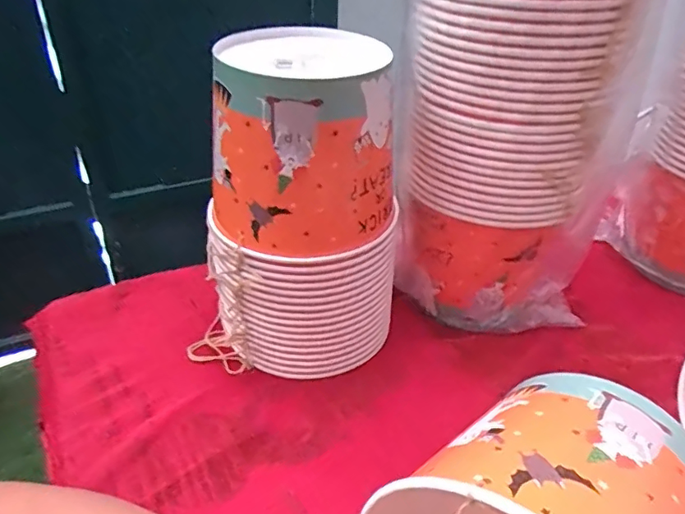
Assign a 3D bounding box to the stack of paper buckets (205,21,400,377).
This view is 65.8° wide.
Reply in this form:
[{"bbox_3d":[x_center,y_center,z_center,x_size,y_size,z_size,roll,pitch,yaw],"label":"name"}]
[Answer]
[{"bbox_3d":[-0.034,-0.044,0.459,0.159,0.258,0.146,4,36,6],"label":"stack of paper buckets"}]

